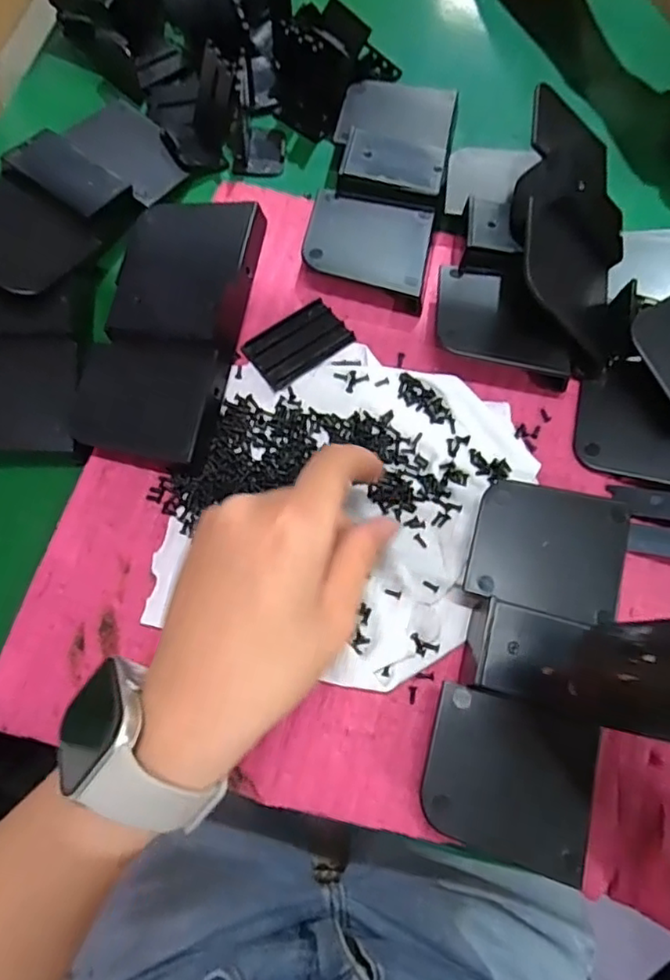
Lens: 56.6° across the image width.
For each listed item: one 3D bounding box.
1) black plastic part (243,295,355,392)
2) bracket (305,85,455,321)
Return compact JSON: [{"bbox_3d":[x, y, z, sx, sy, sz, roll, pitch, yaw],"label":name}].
[{"bbox_3d":[-0.020,-0.082,0.347,0.054,0.004,0.034,-35,74,-12],"label":"black plastic part"},{"bbox_3d":[0.030,-0.190,0.373,0.071,0.021,0.158,11,71,3],"label":"bracket"}]

